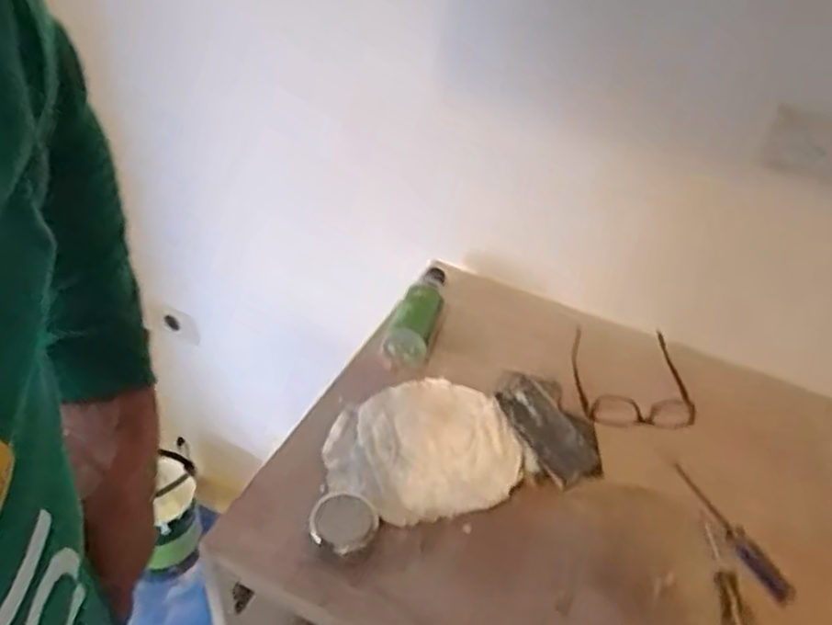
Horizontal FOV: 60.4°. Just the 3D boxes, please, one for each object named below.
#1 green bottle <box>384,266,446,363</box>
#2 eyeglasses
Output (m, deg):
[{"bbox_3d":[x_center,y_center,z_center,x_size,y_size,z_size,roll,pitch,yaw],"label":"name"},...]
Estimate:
[{"bbox_3d":[0.005,-0.008,0.953,0.061,0.054,0.186,13,40,9],"label":"green bottle"},{"bbox_3d":[0.280,0.085,0.937,0.146,0.039,0.171,5,40,-1],"label":"eyeglasses"}]

